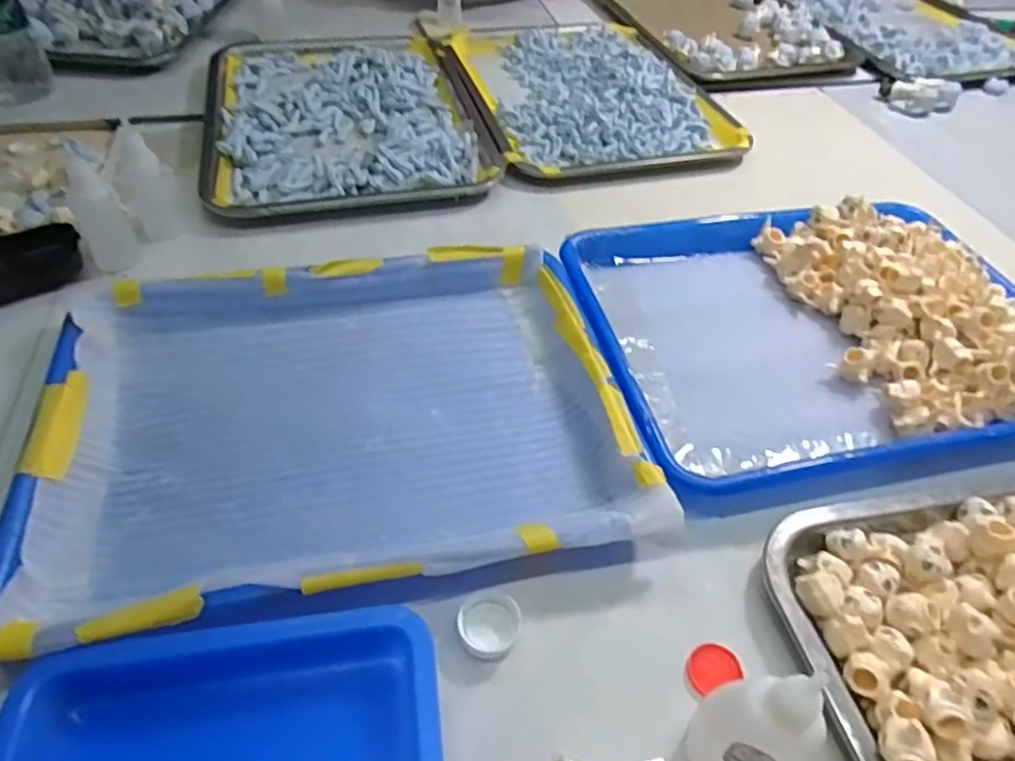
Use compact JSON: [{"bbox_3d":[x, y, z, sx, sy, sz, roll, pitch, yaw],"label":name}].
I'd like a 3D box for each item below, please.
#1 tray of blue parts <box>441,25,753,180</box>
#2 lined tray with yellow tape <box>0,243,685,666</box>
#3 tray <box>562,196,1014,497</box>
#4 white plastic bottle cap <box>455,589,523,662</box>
[{"bbox_3d":[0.085,-0.335,0.723,0.256,0.031,0.332,-11,49,-13],"label":"tray of blue parts"},{"bbox_3d":[-0.097,0.012,0.387,0.328,0.036,0.257,-9,48,-10],"label":"lined tray with yellow tape"},{"bbox_3d":[0.222,-0.047,0.455,0.321,0.044,0.246,-6,48,-8],"label":"tray"},{"bbox_3d":[-0.009,0.118,0.310,0.030,0.010,0.031,1,47,-1],"label":"white plastic bottle cap"}]

